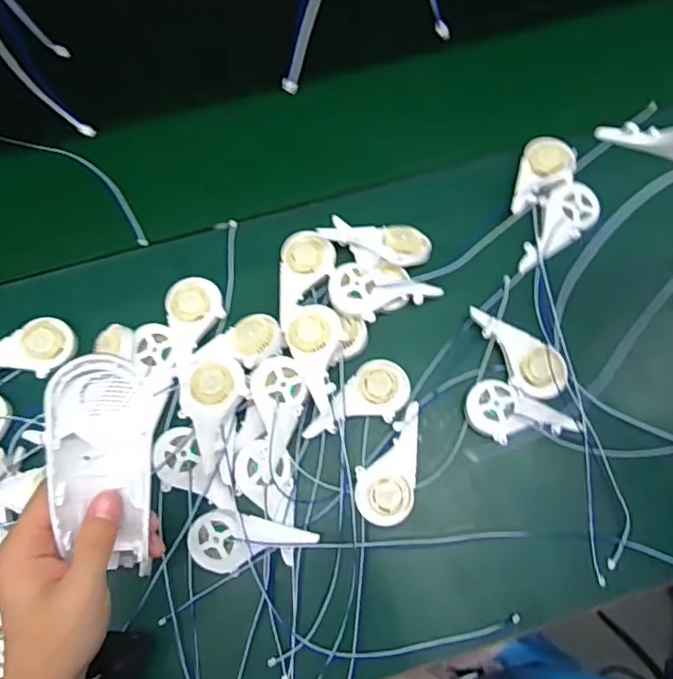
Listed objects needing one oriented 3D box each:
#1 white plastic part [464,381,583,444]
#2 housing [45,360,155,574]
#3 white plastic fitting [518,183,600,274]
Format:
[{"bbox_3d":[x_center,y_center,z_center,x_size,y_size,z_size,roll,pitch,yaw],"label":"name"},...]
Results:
[{"bbox_3d":[0.147,0.066,0.455,0.087,0.018,0.043,27,76,7],"label":"white plastic part"},{"bbox_3d":[-0.132,0.082,0.325,0.051,0.158,0.027,5,29,0],"label":"housing"},{"bbox_3d":[0.195,-0.098,0.500,0.043,0.009,0.095,37,87,10],"label":"white plastic fitting"}]

